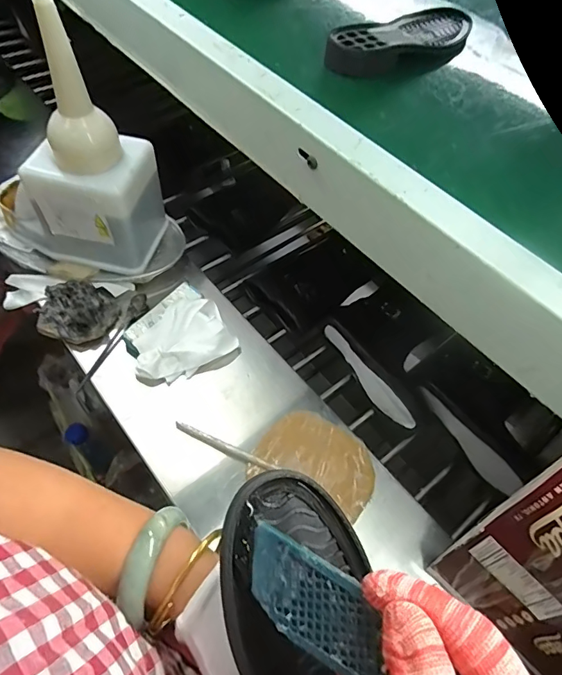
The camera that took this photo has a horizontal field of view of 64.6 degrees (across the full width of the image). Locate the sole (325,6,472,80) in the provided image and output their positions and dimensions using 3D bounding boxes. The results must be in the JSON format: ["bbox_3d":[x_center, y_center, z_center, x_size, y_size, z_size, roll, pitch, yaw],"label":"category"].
[{"bbox_3d":[0.158,-0.361,0.538,0.240,0.030,0.092,-36,66,-25],"label":"sole"}]

